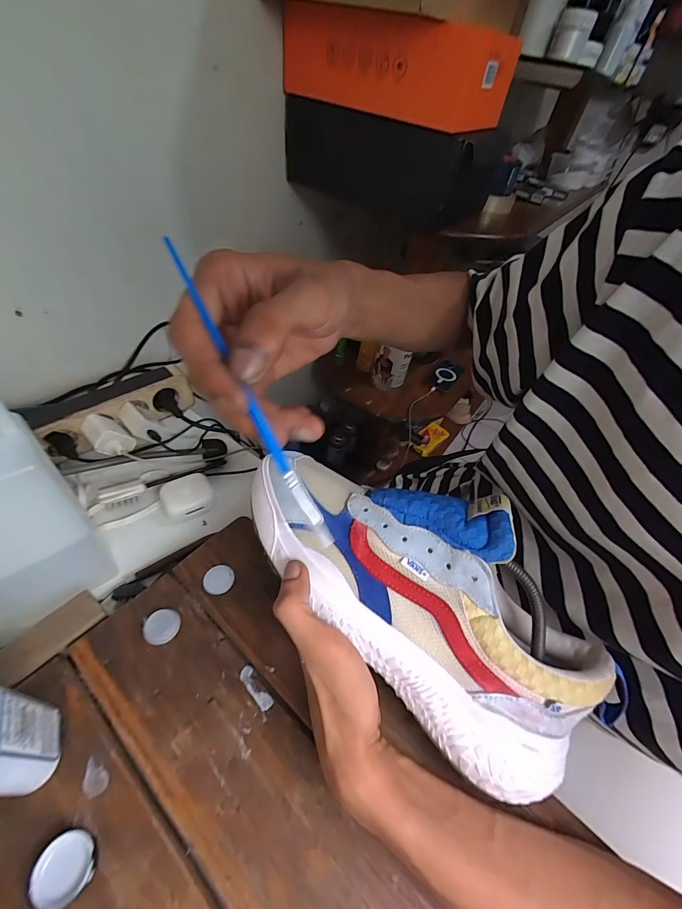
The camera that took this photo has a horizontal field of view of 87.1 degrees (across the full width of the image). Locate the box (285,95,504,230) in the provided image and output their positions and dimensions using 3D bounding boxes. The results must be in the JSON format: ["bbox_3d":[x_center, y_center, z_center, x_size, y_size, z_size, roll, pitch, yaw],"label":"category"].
[{"bbox_3d":[0.072,-0.477,0.578,0.323,0.112,0.168,27,49,15],"label":"box"}]

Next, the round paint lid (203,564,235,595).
[{"bbox_3d":[-0.114,0.116,0.334,0.026,0.004,0.027,5,47,-5],"label":"round paint lid"}]

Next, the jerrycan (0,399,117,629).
[{"bbox_3d":[-0.256,0.054,0.279,0.057,0.207,0.103,37,52,23],"label":"jerrycan"}]

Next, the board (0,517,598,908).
[{"bbox_3d":[-0.045,0.249,0.226,0.399,0.015,0.269,33,54,21],"label":"board"}]

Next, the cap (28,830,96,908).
[{"bbox_3d":[-0.159,0.239,0.207,0.030,0.014,0.030,5,47,-5],"label":"cap"}]

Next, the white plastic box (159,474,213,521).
[{"bbox_3d":[-0.179,0.052,0.420,0.057,0.023,0.050,-24,55,-28],"label":"white plastic box"}]

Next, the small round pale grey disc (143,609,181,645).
[{"bbox_3d":[-0.151,0.145,0.302,0.027,0.005,0.027,5,47,-5],"label":"small round pale grey disc"}]

